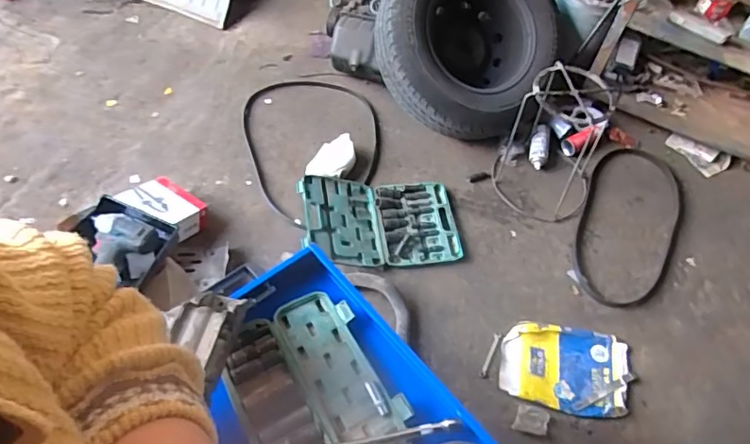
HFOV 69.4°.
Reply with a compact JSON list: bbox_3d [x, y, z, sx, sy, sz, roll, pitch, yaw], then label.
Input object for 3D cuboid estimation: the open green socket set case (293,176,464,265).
[{"bbox_3d":[0.020,-0.016,1.754,0.489,0.099,0.317,-6,56,-5],"label":"open green socket set case"}]

